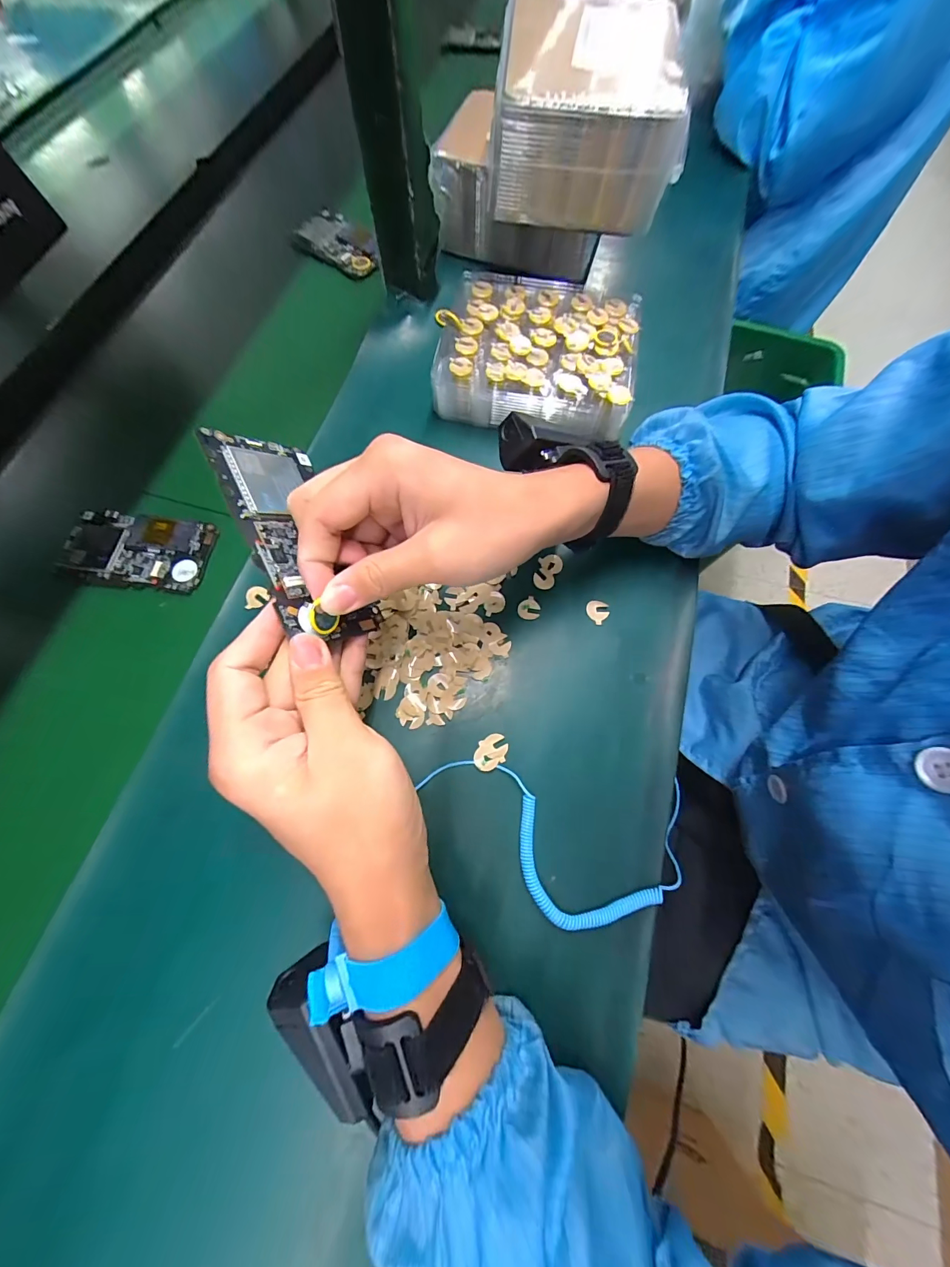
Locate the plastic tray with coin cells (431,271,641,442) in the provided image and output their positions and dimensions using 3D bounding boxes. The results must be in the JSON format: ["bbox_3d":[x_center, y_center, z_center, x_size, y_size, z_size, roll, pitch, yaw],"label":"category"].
[{"bbox_3d":[0.054,-0.261,0.374,0.181,0.039,0.153,9,72,6],"label":"plastic tray with coin cells"}]

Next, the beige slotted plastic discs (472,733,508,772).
[{"bbox_3d":[0.011,0.083,0.281,0.026,0.004,0.020,-30,72,-8],"label":"beige slotted plastic discs"}]

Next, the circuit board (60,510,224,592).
[{"bbox_3d":[-0.287,-0.070,0.340,0.122,0.007,0.066,6,71,5],"label":"circuit board"}]

